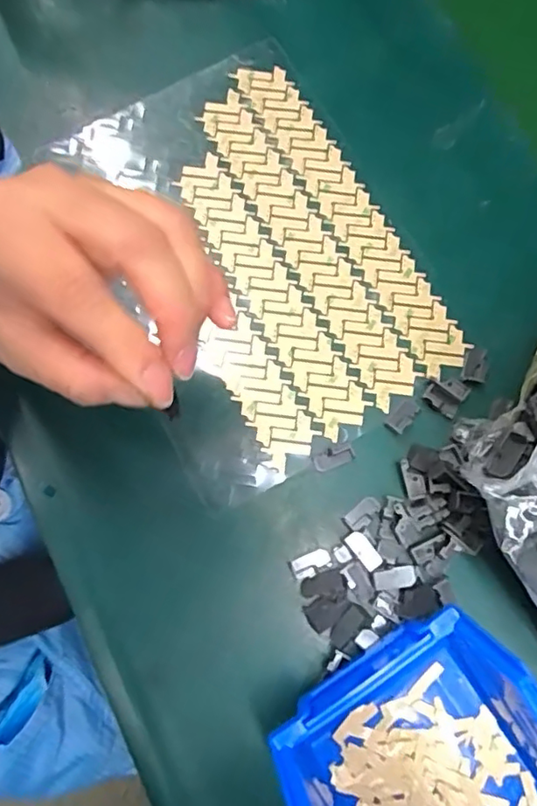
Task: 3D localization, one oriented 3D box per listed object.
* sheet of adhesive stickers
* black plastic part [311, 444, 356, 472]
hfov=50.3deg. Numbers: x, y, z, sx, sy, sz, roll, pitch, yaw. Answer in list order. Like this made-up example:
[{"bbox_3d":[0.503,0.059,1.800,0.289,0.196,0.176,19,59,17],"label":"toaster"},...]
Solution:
[{"bbox_3d":[-0.010,-0.088,0.339,0.162,0.004,0.244,-28,80,-6],"label":"sheet of adhesive stickers"},{"bbox_3d":[0.035,0.030,0.312,0.023,0.004,0.010,-22,78,-4],"label":"black plastic part"}]

